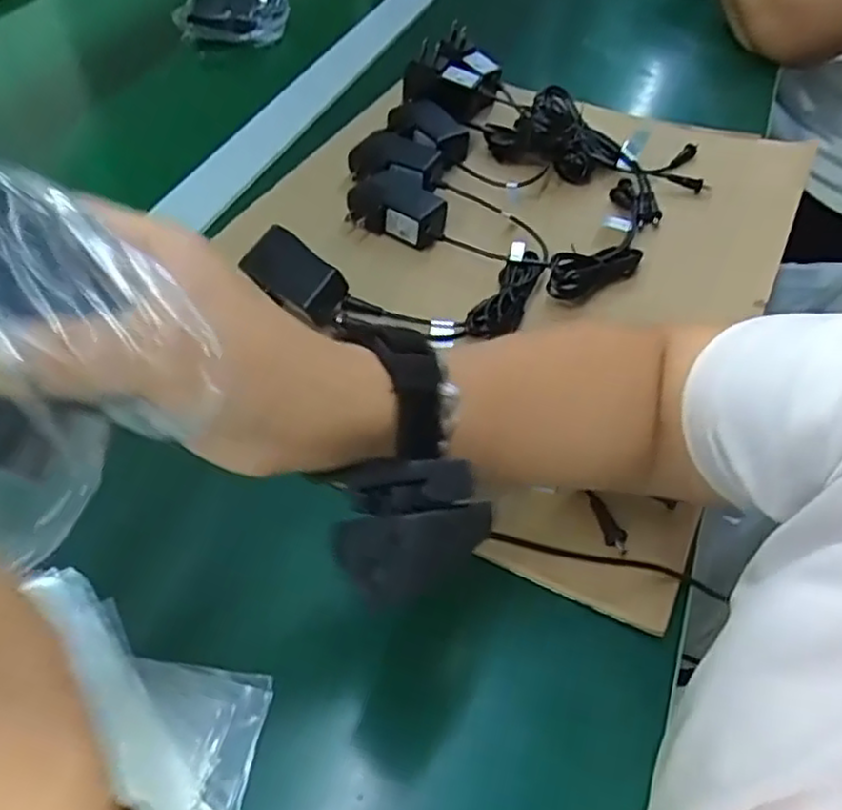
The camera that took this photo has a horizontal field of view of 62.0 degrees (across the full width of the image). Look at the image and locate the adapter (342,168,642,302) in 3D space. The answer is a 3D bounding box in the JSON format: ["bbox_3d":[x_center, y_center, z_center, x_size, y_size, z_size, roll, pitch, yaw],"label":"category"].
[{"bbox_3d":[0.050,-0.136,0.537,0.225,0.028,0.082,21,53,14],"label":"adapter"}]

